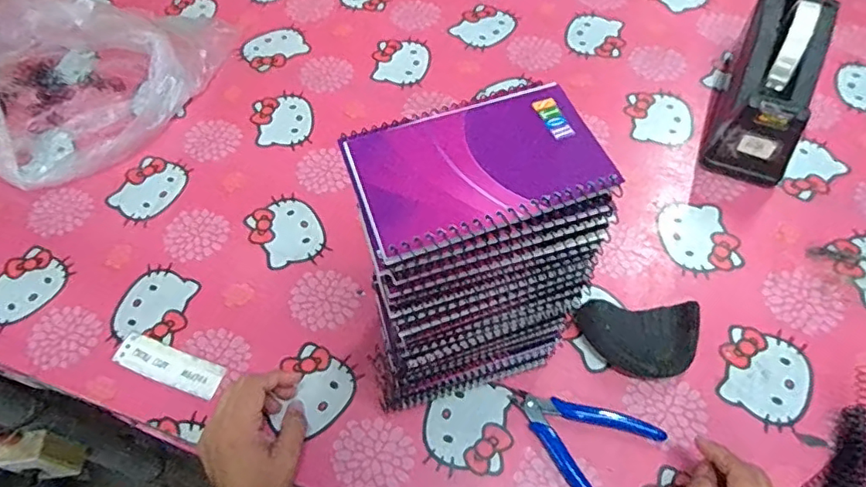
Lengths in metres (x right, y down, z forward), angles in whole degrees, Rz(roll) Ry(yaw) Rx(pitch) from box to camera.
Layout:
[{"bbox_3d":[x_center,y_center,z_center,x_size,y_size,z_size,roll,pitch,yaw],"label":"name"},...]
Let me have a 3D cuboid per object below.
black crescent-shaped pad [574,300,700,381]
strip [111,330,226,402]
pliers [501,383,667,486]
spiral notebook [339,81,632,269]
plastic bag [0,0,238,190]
[{"bbox_3d":[0.182,0.084,0.492,0.101,0.024,0.062,3,59,5],"label":"black crescent-shaped pad"},{"bbox_3d":[-0.242,0.111,0.510,0.106,0.004,0.032,18,61,13],"label":"strip"},{"bbox_3d":[0.127,0.152,0.463,0.084,0.006,0.128,-36,64,-18],"label":"pliers"},{"bbox_3d":[0.024,-0.045,0.307,0.131,0.007,0.085,-18,60,-8],"label":"spiral notebook"},{"bbox_3d":[-0.415,-0.207,0.656,0.272,0.102,0.290,3,59,5],"label":"plastic bag"}]

